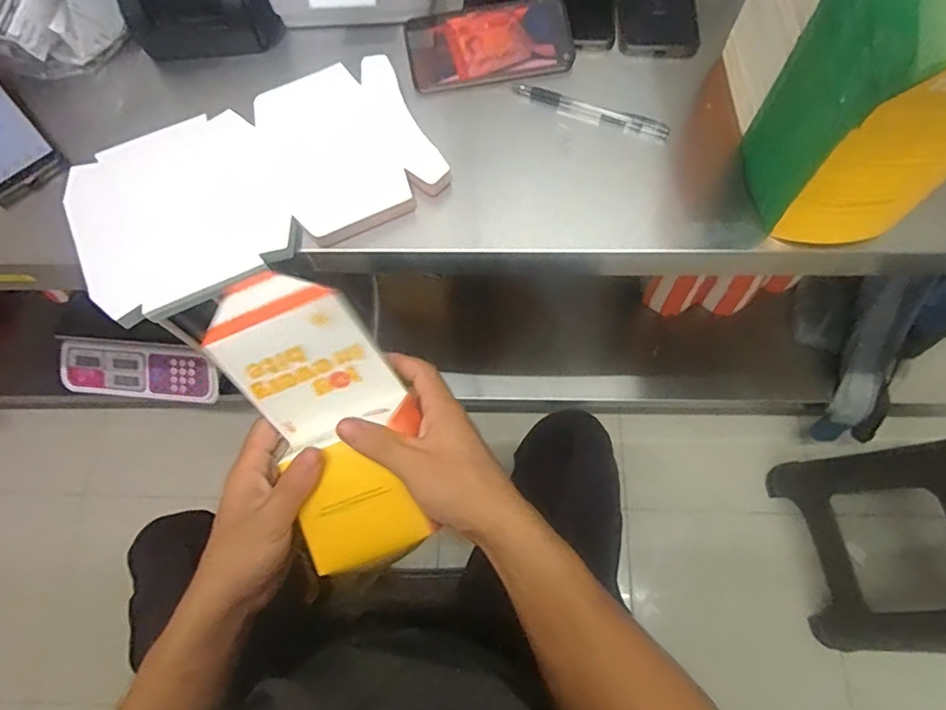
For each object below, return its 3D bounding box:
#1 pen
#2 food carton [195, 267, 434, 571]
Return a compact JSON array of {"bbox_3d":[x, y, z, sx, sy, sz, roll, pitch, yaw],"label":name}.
[{"bbox_3d":[0.115,-0.238,0.548,0.155,0.015,0.016,23,72,10],"label":"pen"},{"bbox_3d":[-0.107,0.048,0.417,0.110,0.063,0.222,-23,97,-6],"label":"food carton"}]

